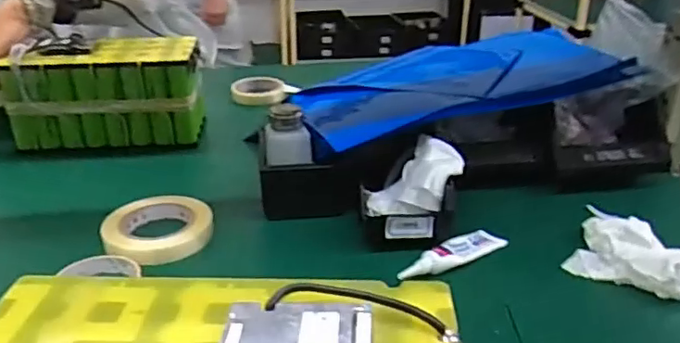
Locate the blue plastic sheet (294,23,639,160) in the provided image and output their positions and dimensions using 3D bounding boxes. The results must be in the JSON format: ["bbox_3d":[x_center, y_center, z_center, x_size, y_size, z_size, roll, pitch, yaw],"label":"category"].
[{"bbox_3d":[0.157,-0.120,0.820,0.419,0.086,0.269,-3,27,-7],"label":"blue plastic sheet"}]

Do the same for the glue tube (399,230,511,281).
[{"bbox_3d":[0.121,0.087,0.648,0.140,0.015,0.041,-18,32,-33],"label":"glue tube"}]

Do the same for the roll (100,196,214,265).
[{"bbox_3d":[-0.219,0.065,0.714,0.118,0.034,0.118,1,26,0],"label":"roll"}]

